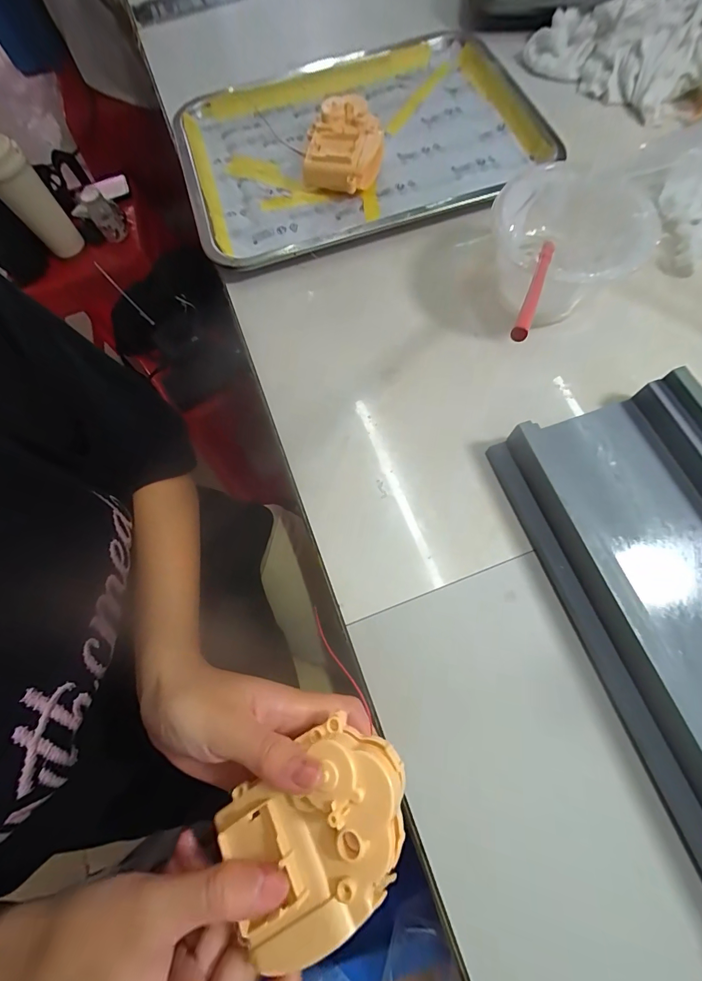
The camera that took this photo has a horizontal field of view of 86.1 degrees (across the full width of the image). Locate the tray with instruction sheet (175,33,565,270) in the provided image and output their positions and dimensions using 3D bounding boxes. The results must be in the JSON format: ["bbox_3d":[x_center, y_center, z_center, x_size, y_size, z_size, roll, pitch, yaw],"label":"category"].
[{"bbox_3d":[0.002,-0.373,0.391,0.350,0.041,0.297,-17,70,-2],"label":"tray with instruction sheet"}]

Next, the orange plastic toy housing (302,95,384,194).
[{"bbox_3d":[-0.007,-0.338,0.371,0.072,0.040,0.092,5,72,6],"label":"orange plastic toy housing"}]

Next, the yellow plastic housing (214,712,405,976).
[{"bbox_3d":[-0.012,0.164,0.185,0.093,0.035,0.068,-42,65,5],"label":"yellow plastic housing"}]

